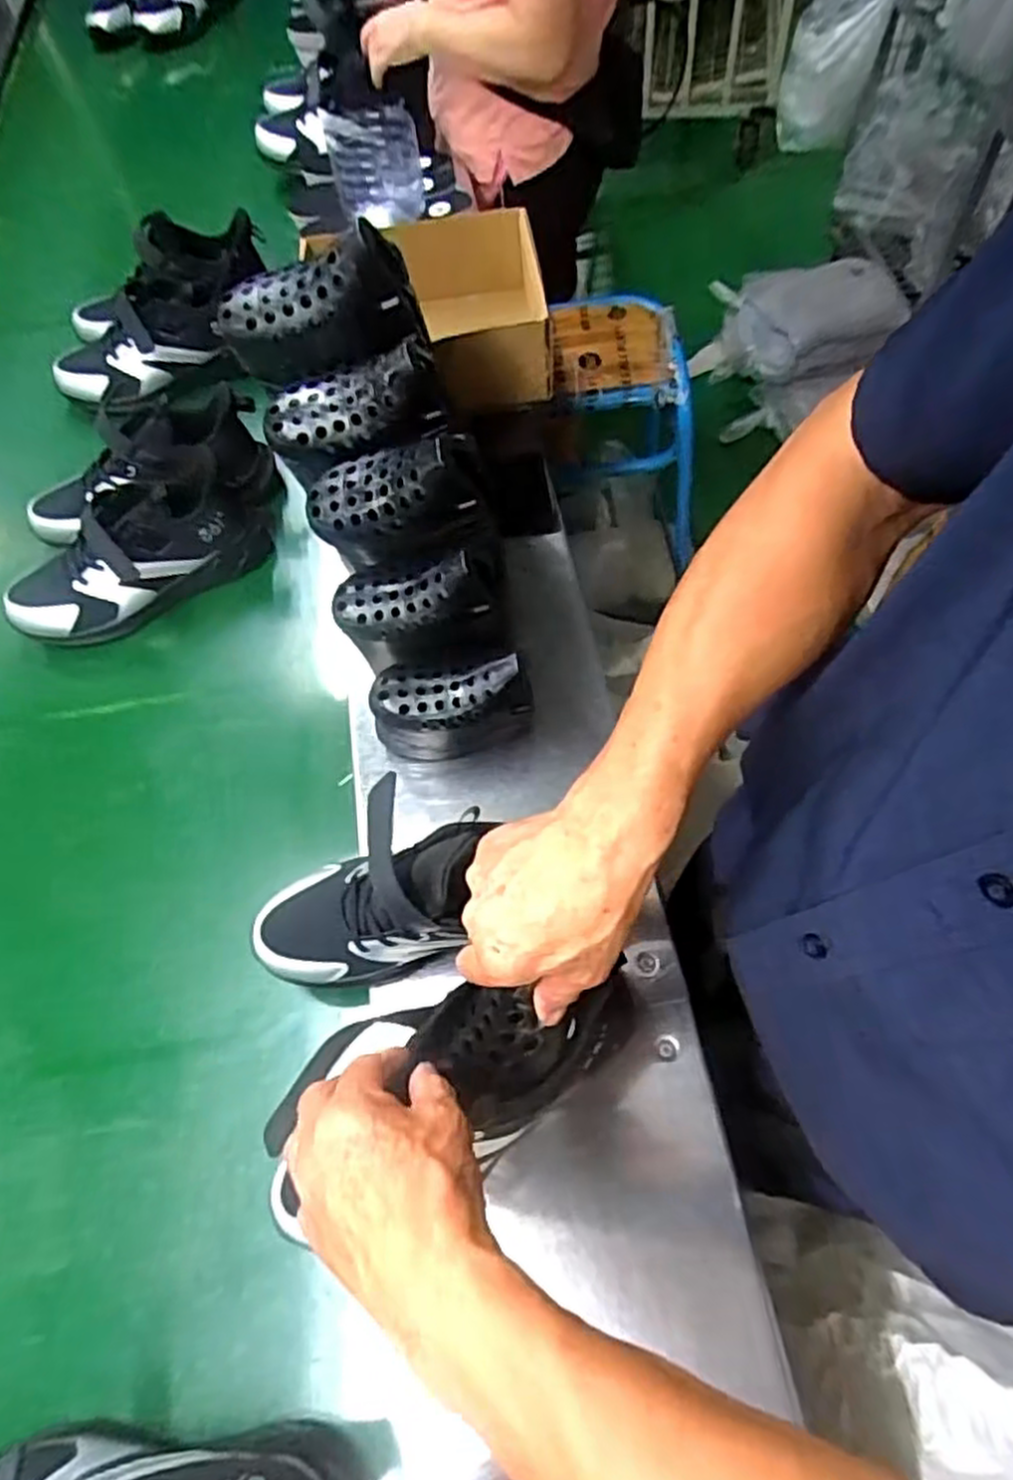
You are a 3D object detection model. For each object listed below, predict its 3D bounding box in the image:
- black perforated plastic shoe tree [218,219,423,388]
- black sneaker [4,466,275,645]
[{"bbox_3d":[-0.154,-0.352,0.627,0.157,0.094,0.062,-5,61,1],"label":"black perforated plastic shoe tree"},{"bbox_3d":[-0.379,-0.195,0.796,0.277,0.110,0.097,-32,64,-14],"label":"black sneaker"}]

